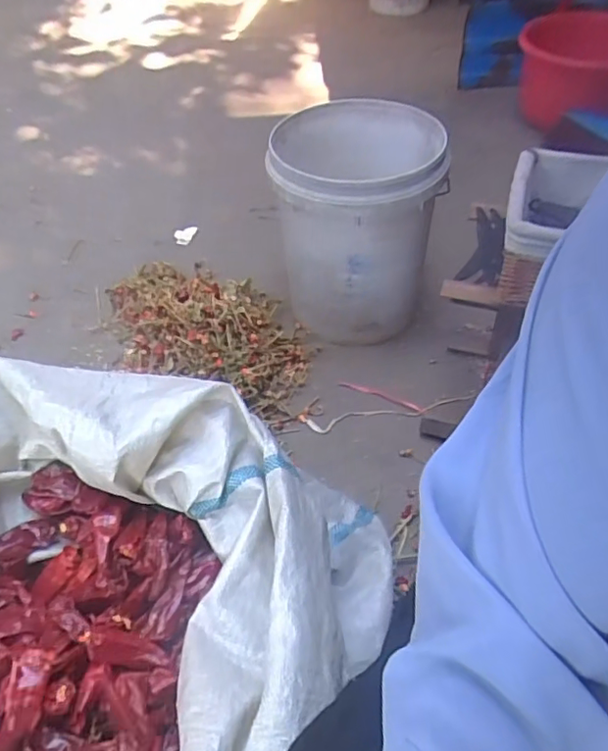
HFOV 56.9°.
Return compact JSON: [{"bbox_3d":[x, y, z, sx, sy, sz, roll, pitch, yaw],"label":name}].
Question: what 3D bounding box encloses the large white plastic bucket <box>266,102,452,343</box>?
[{"bbox_3d":[0.094,-0.262,1.066,0.277,0.379,0.279,-1,47,1],"label":"large white plastic bucket"}]

